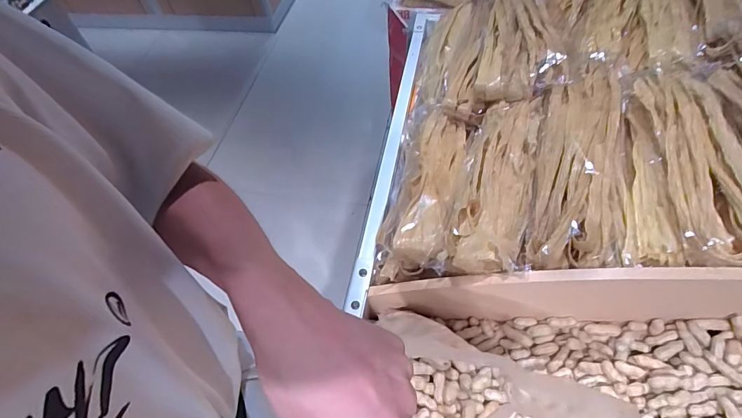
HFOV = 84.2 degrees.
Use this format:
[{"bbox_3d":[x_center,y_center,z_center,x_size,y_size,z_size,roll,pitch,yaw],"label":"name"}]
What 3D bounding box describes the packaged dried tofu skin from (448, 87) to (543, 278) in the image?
[{"bbox_3d":[0.187,-0.052,0.597,0.091,0.042,0.323,12,55,13],"label":"packaged dried tofu skin"}]

